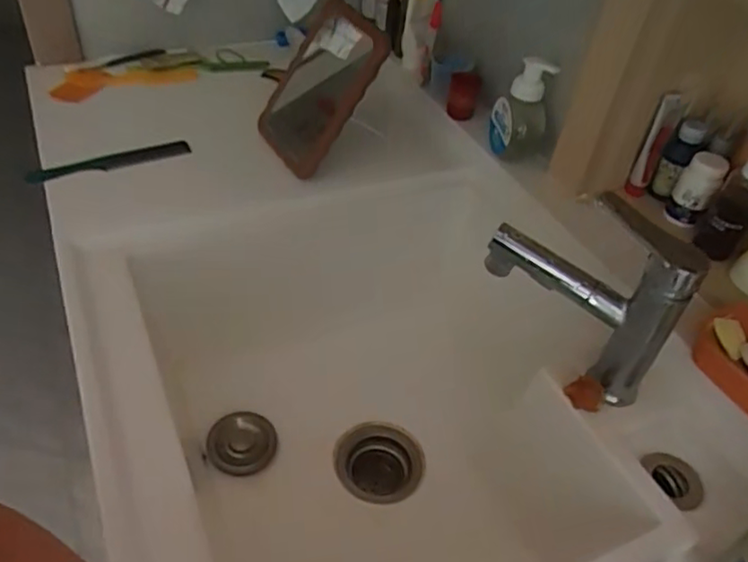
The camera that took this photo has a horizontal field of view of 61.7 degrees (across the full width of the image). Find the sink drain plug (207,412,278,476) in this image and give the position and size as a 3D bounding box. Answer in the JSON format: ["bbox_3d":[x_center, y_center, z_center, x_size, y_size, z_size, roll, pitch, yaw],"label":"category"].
[{"bbox_3d":[-0.162,0.200,0.771,0.080,0.023,0.078,31,48,7],"label":"sink drain plug"}]

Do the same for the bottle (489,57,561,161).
[{"bbox_3d":[0.194,-0.221,0.835,0.061,0.151,0.063,3,44,-5],"label":"bottle"}]

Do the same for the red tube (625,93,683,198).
[{"bbox_3d":[0.335,-0.160,0.750,0.026,0.124,0.025,25,46,18],"label":"red tube"}]

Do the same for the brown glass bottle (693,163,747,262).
[{"bbox_3d":[0.400,-0.081,0.690,0.047,0.115,0.058,34,49,25],"label":"brown glass bottle"}]

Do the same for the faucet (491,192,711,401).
[{"bbox_3d":[0.197,0.010,0.603,0.180,0.179,0.054,32,49,24],"label":"faucet"}]

